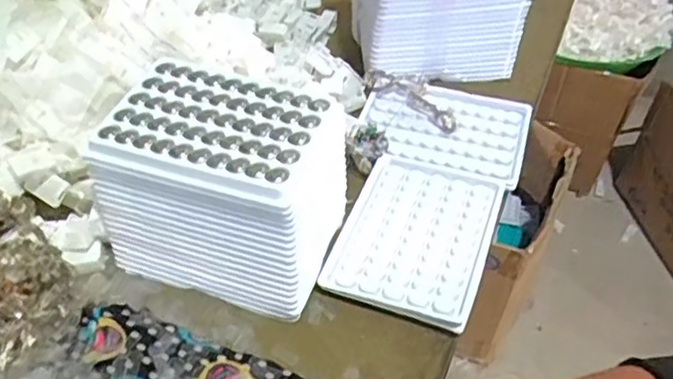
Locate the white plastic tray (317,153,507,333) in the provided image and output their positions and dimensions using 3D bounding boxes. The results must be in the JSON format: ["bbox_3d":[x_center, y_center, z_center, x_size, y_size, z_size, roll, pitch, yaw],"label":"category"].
[{"bbox_3d":[0.054,0.029,0.445,0.097,0.012,0.129,17,48,14],"label":"white plastic tray"}]

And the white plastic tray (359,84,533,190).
[{"bbox_3d":[0.085,-0.050,0.527,0.130,0.008,0.095,16,48,13],"label":"white plastic tray"}]

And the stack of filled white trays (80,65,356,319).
[{"bbox_3d":[-0.066,-0.002,0.411,0.141,0.093,0.094,14,47,12],"label":"stack of filled white trays"}]

